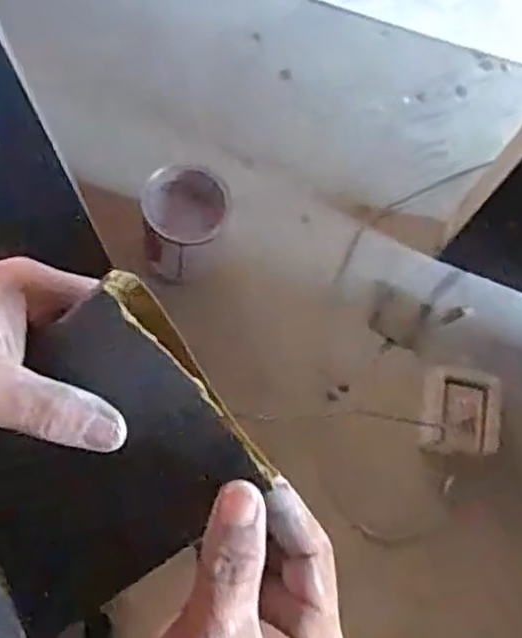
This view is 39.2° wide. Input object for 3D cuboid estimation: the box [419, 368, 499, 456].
[{"bbox_3d":[0.375,0.177,1.396,0.150,0.046,0.162,9,68,-5],"label":"box"}]

